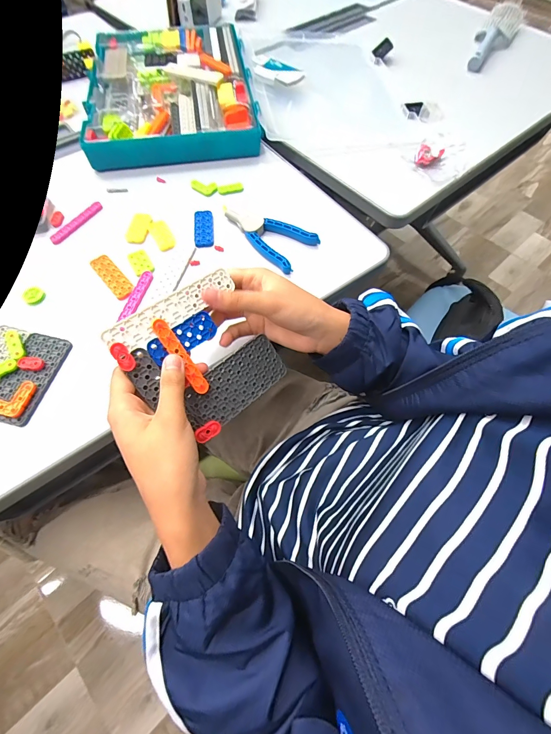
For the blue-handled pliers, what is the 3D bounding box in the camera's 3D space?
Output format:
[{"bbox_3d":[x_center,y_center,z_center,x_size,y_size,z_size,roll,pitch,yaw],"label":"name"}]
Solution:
[{"bbox_3d":[-0.018,-0.178,0.442,0.136,0.016,0.066,34,68,16],"label":"blue-handled pliers"}]

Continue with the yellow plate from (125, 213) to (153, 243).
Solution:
[{"bbox_3d":[-0.184,-0.187,0.451,0.027,0.004,0.052,4,63,2],"label":"yellow plate"}]

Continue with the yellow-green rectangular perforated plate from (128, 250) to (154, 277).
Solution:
[{"bbox_3d":[-0.170,-0.133,0.424,0.021,0.004,0.040,-27,66,-13],"label":"yellow-green rectangular perforated plate"}]

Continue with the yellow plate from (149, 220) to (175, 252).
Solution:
[{"bbox_3d":[-0.152,-0.178,0.449,0.024,0.004,0.057,-25,66,-12],"label":"yellow plate"}]

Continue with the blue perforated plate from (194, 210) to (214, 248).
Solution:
[{"bbox_3d":[-0.097,-0.189,0.455,0.025,0.004,0.068,-5,63,-3],"label":"blue perforated plate"}]

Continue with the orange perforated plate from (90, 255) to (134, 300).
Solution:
[{"bbox_3d":[-0.202,-0.113,0.414,0.025,0.004,0.076,-40,70,-18],"label":"orange perforated plate"}]

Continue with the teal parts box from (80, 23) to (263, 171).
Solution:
[{"bbox_3d":[-0.178,-0.486,0.577,0.264,0.040,0.370,-9,63,-4],"label":"teal parts box"}]

